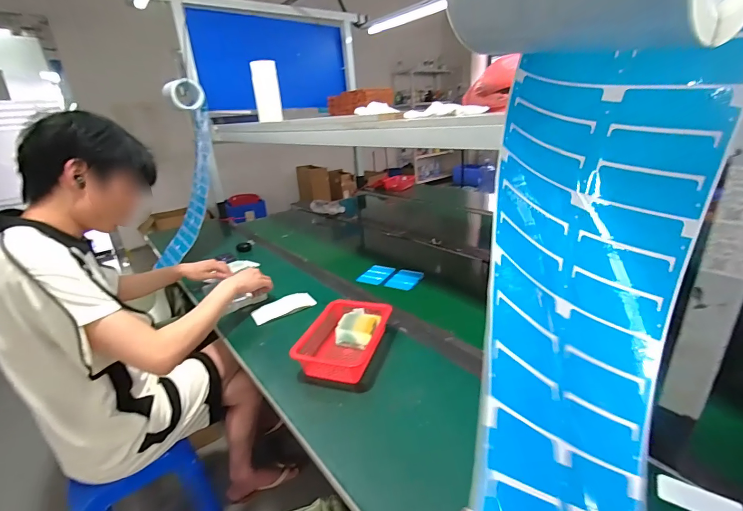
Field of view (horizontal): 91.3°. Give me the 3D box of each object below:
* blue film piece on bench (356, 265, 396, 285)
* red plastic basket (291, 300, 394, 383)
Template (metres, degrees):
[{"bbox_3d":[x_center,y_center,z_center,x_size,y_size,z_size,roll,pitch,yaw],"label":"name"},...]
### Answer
[{"bbox_3d":[0.017,0.062,1.175,0.087,0.007,0.141,7,22,23],"label":"blue film piece on bench"},{"bbox_3d":[-0.057,0.181,0.798,0.151,0.063,0.232,4,24,21],"label":"red plastic basket"}]

